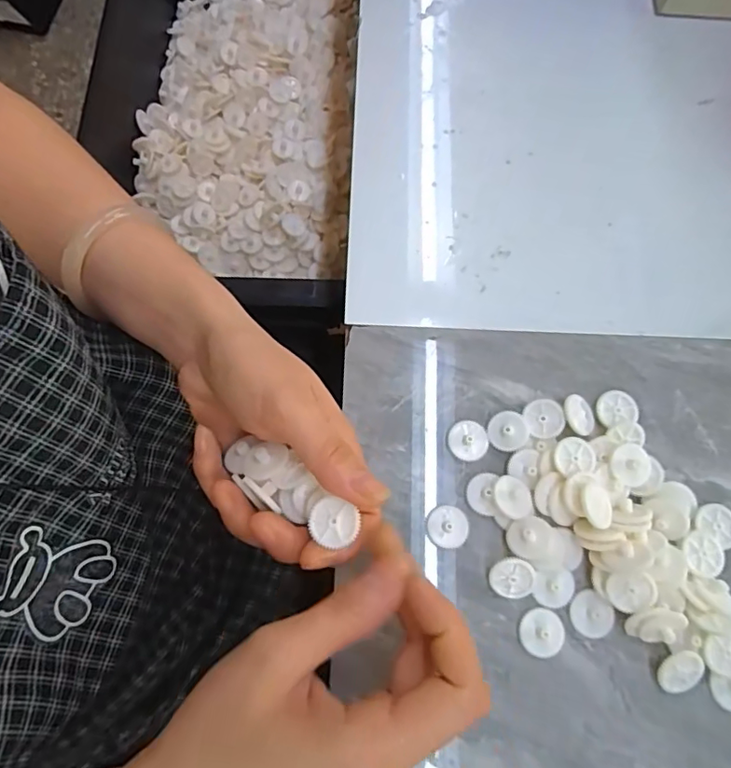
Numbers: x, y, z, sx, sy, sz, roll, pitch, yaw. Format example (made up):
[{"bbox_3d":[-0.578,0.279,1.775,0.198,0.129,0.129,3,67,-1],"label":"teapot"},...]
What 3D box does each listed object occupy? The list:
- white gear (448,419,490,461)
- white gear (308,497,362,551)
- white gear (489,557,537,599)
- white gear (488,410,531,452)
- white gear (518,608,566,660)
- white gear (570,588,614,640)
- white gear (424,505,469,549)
[{"bbox_3d":[0.055,0.030,0.277,0.021,0.004,0.021,0,75,-2],"label":"white gear"},{"bbox_3d":[-0.014,0.057,0.216,0.019,0.004,0.017,15,75,2],"label":"white gear"},{"bbox_3d":[0.072,0.095,0.255,0.022,0.004,0.021,-17,100,14],"label":"white gear"},{"bbox_3d":[0.076,0.025,0.276,0.021,0.005,0.021,0,75,-2],"label":"white gear"},{"bbox_3d":[0.086,0.121,0.251,0.022,0.004,0.022,0,75,-2],"label":"white gear"},{"bbox_3d":[0.111,0.113,0.254,0.021,0.004,0.019,41,77,9],"label":"white gear"},{"bbox_3d":[0.042,0.073,0.265,0.022,0.004,0.020,11,75,1],"label":"white gear"}]

